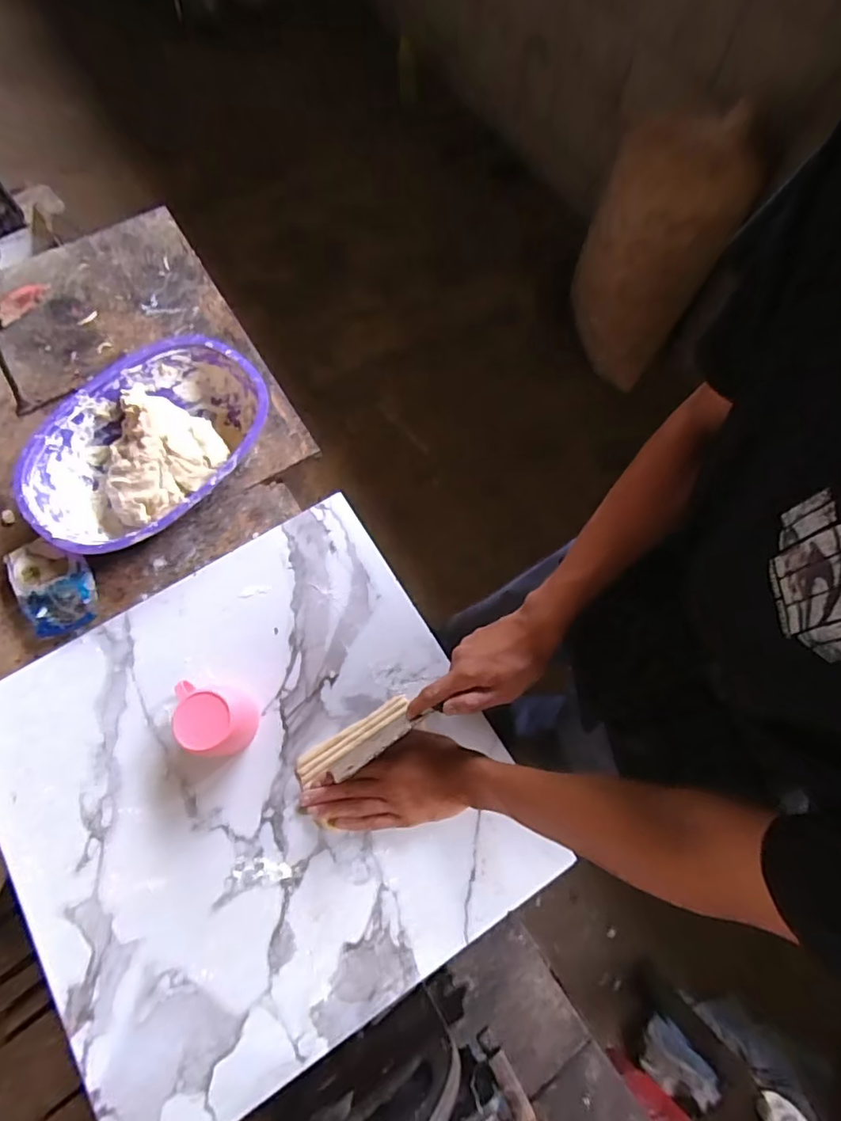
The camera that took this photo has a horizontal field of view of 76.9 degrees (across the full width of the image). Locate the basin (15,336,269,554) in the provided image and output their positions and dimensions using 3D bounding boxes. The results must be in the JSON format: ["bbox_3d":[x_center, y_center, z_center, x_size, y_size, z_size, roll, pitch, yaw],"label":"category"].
[{"bbox_3d":[-0.330,-0.137,0.666,0.300,0.081,0.210,-43,76,-14],"label":"basin"}]

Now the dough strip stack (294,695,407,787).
[{"bbox_3d":[-0.073,0.192,0.574,0.135,0.010,0.027,-31,73,-11],"label":"dough strip stack"}]

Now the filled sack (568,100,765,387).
[{"bbox_3d":[0.619,-0.826,1.466,0.331,0.639,0.179,36,74,12],"label":"filled sack"}]

